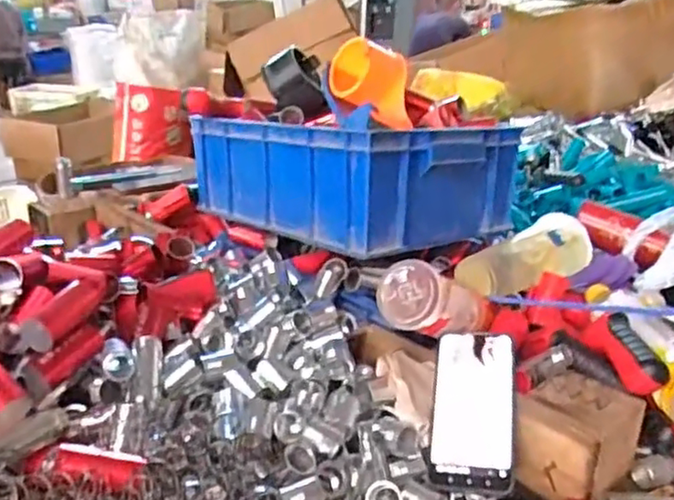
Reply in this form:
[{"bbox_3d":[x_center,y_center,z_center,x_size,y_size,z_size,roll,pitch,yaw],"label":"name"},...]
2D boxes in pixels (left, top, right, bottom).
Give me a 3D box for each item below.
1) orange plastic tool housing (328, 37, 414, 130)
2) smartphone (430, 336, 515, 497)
[{"bbox_3d":[0.039,-0.190,0.783,0.099,0.125,0.075,-9,11,25],"label":"orange plastic tool housing"},{"bbox_3d":[0.128,0.147,0.609,0.076,0.007,0.152,-3,53,19],"label":"smartphone"}]

